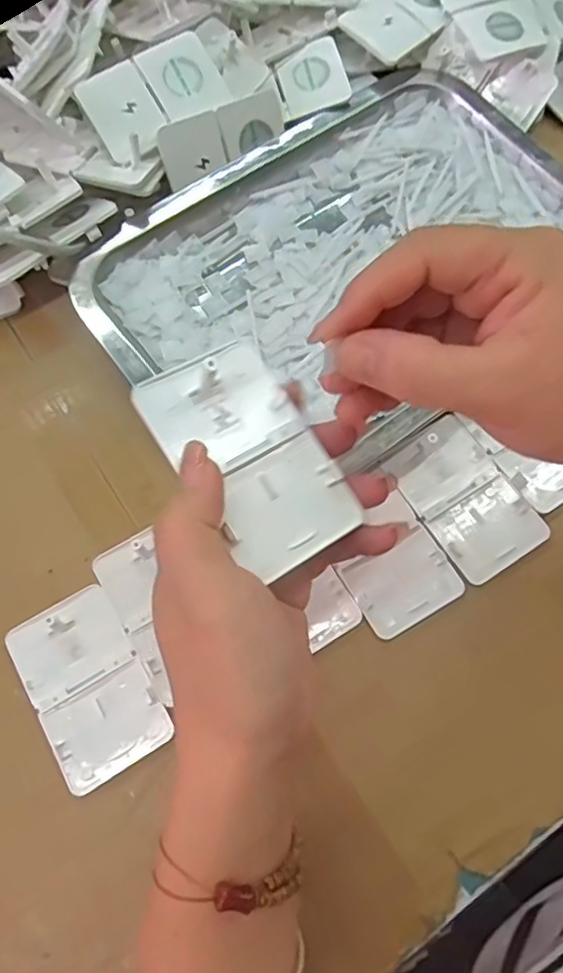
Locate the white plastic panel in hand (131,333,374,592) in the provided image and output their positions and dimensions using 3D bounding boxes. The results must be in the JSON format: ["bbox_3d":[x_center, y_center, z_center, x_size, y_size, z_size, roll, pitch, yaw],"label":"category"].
[{"bbox_3d":[-0.011,-0.011,0.225,0.051,0.005,0.084,-31,84,-23],"label":"white plastic panel in hand"}]

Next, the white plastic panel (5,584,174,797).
[{"bbox_3d":[-0.094,0.095,0.294,0.051,0.005,0.086,-30,72,-11],"label":"white plastic panel"}]

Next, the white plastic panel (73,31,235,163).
[{"bbox_3d":[-0.078,-0.242,0.374,0.086,0.007,0.050,-32,96,-9],"label":"white plastic panel"}]

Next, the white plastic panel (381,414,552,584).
[{"bbox_3d":[0.098,0.005,0.328,0.053,0.004,0.085,-31,72,-11],"label":"white plastic panel"}]

